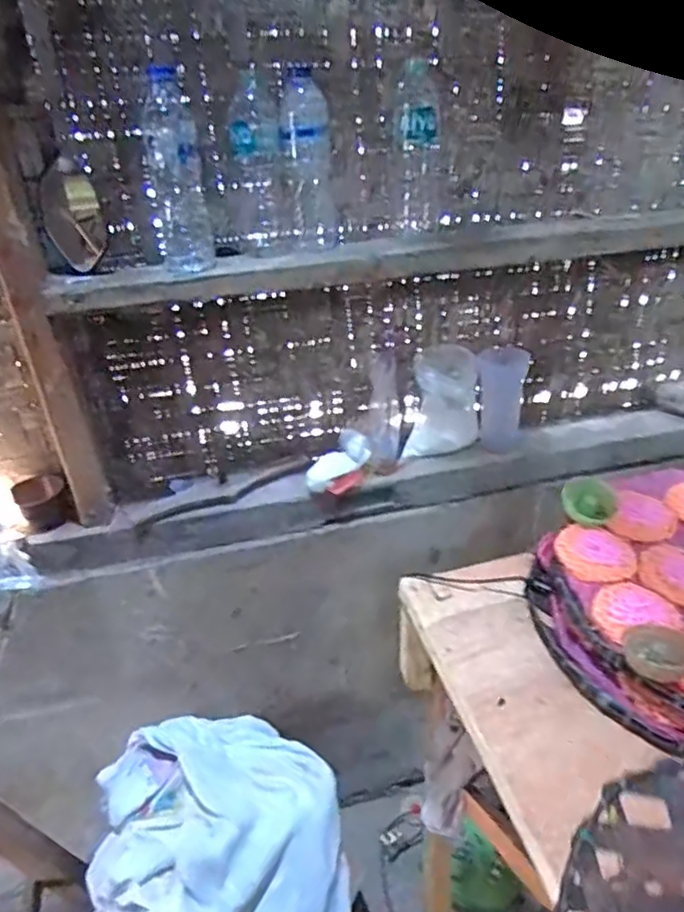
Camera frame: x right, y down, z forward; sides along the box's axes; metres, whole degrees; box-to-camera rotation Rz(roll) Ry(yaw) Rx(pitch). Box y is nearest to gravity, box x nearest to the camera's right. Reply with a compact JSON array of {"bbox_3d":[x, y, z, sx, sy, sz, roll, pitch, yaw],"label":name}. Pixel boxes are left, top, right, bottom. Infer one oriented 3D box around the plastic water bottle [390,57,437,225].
[{"bbox_3d":[0.098,-0.431,0.913,0.072,0.198,0.061,0,32,7],"label":"plastic water bottle"}]

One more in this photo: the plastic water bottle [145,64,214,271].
[{"bbox_3d":[-0.215,-0.365,0.842,0.073,0.219,0.075,-11,33,-12],"label":"plastic water bottle"}]

